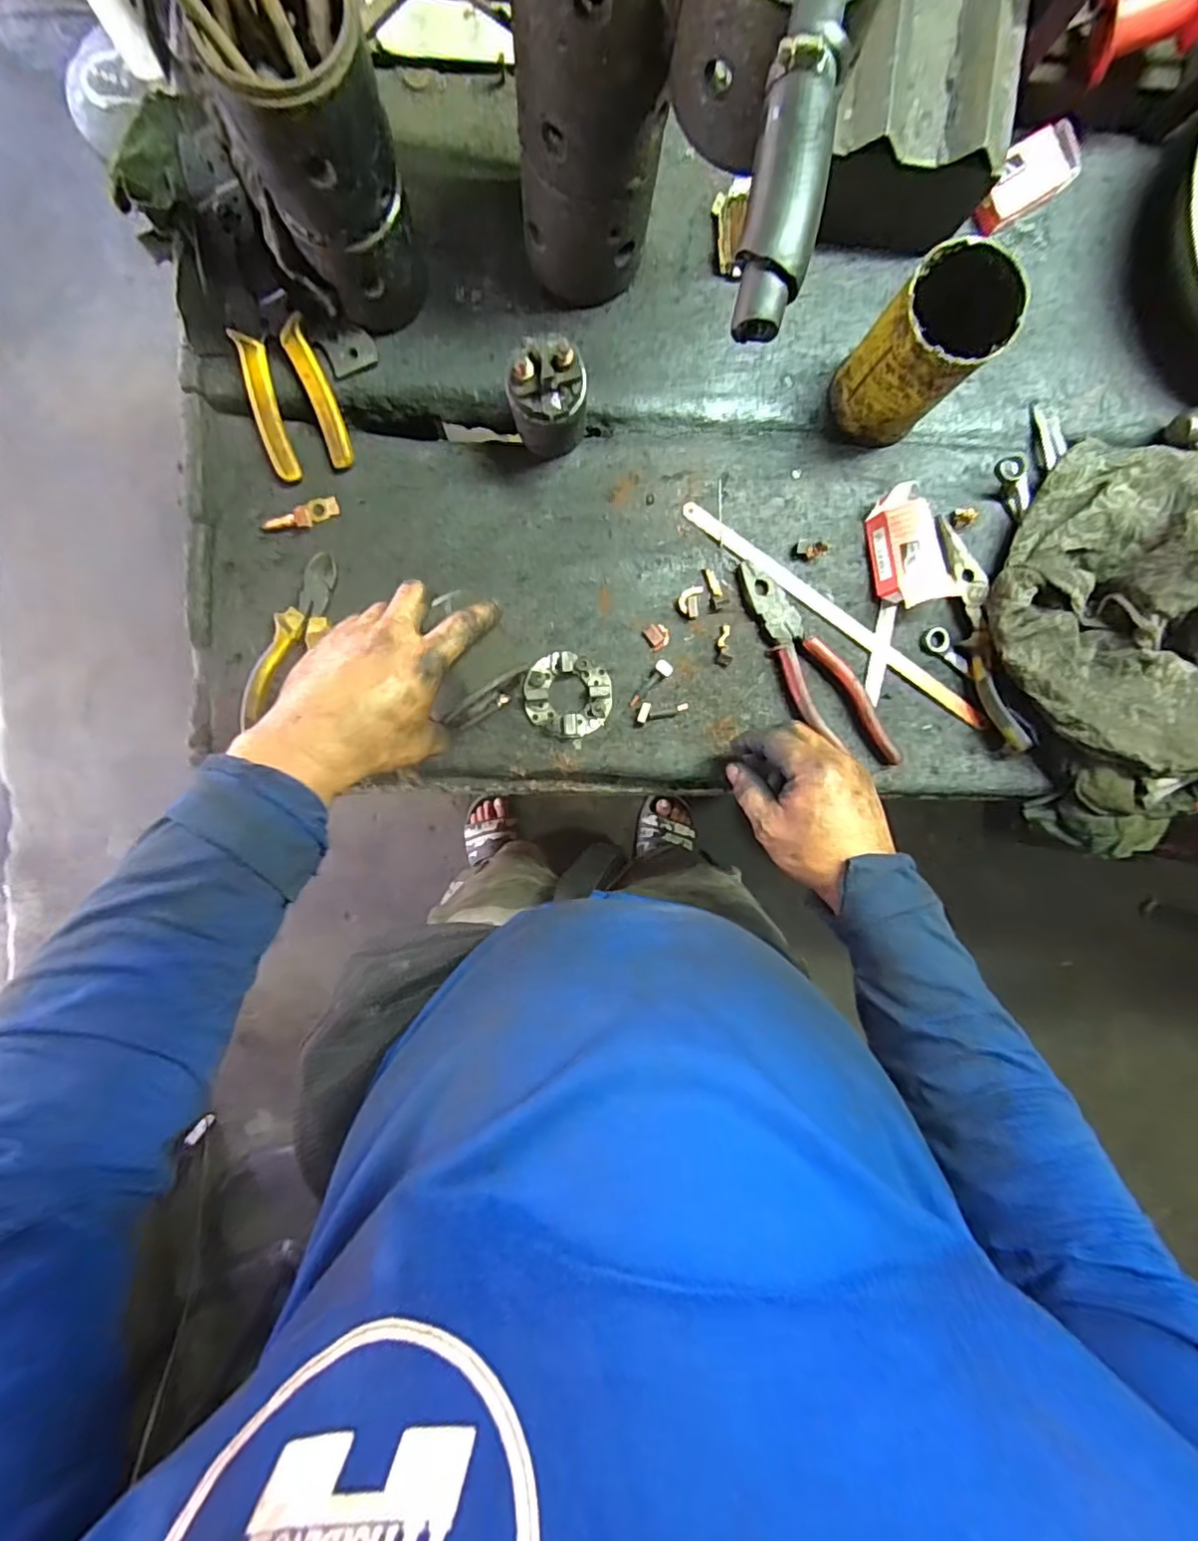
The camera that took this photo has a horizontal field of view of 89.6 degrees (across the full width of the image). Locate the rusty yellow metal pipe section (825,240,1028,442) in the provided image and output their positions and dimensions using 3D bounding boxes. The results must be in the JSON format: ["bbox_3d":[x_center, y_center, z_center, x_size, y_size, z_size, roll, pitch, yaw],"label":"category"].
[{"bbox_3d":[0.223,-0.290,0.426,0.072,0.118,0.070,0,93,-3],"label":"rusty yellow metal pipe section"}]

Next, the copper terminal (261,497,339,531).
[{"bbox_3d":[-0.229,-0.195,0.464,0.057,0.011,0.016,-26,94,-14],"label":"copper terminal"}]

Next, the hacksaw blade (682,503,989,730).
[{"bbox_3d":[0.195,-0.124,0.490,0.298,0.007,0.016,33,91,-4],"label":"hacksaw blade"}]

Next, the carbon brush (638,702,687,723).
[{"bbox_3d":[0.052,-0.050,0.491,0.042,0.009,0.015,-12,93,-2],"label":"carbon brush"}]

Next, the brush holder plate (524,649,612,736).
[{"bbox_3d":[-0.025,-0.061,0.487,0.068,0.016,0.067,0,93,-3],"label":"brush holder plate"}]

